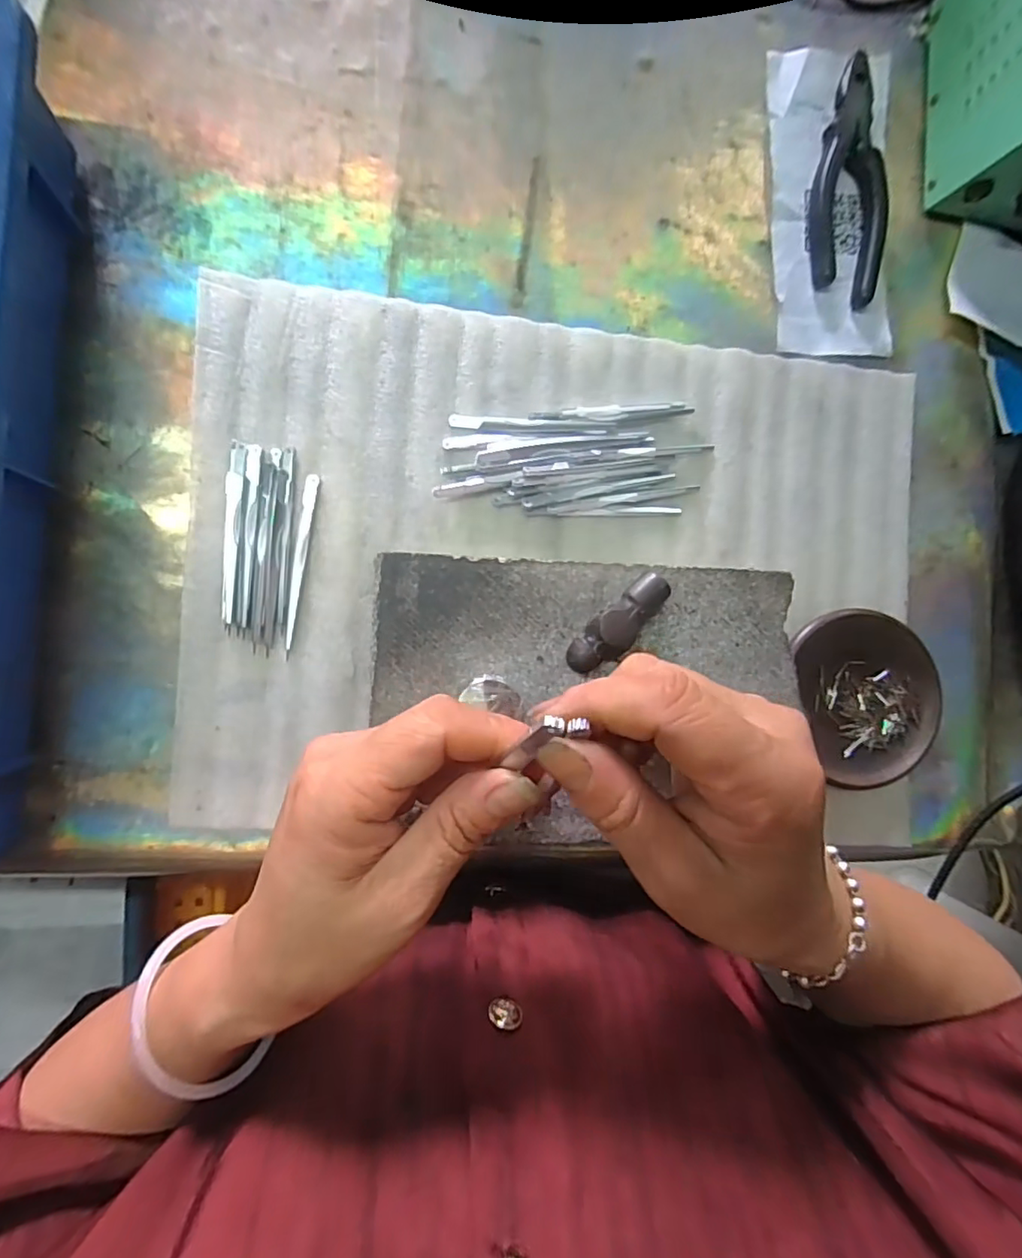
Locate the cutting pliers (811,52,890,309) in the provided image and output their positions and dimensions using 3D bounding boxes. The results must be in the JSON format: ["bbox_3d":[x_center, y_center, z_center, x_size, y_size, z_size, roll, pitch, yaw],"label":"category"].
[{"bbox_3d":[0.232,-0.305,0.386,0.053,0.011,0.163,8,86,-8],"label":"cutting pliers"}]

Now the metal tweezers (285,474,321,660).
[{"bbox_3d":[-0.125,-0.038,0.339,0.007,0.005,0.108,8,86,-8],"label":"metal tweezers"}]

